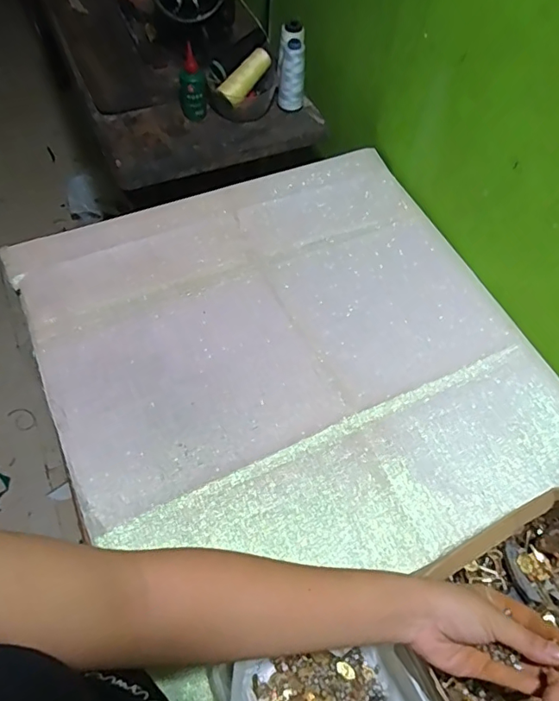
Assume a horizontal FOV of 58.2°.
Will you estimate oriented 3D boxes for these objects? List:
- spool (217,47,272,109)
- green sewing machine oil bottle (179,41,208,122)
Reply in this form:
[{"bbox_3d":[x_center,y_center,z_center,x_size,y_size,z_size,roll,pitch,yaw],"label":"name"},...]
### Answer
[{"bbox_3d":[-0.055,-0.478,0.873,0.035,0.039,0.124,35,80,17],"label":"spool"},{"bbox_3d":[-0.149,-0.454,0.859,0.046,0.099,0.051,-6,59,-7],"label":"green sewing machine oil bottle"}]

